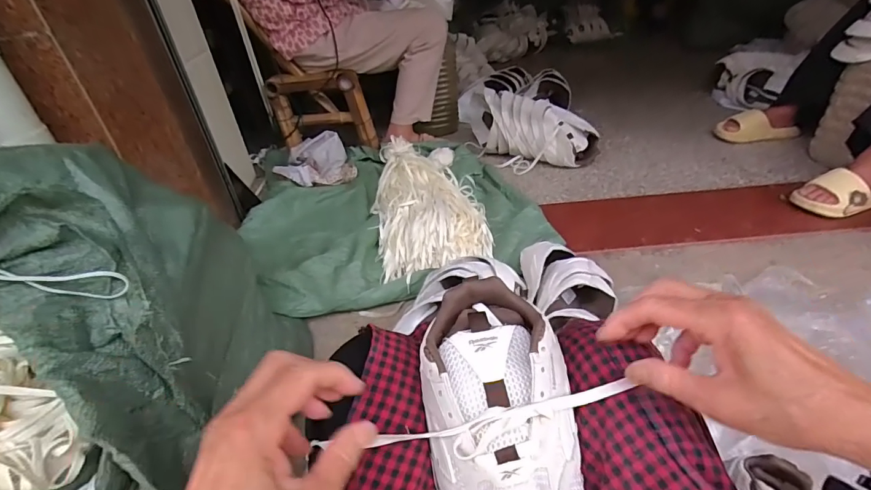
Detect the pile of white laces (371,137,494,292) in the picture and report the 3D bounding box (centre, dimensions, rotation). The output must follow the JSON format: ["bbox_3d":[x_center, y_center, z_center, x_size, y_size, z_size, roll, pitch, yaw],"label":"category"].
[{"bbox_3d":[-0.023,-0.130,1.137,0.274,0.077,0.534,-8,38,-3],"label":"pile of white laces"}]

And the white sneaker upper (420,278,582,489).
[{"bbox_3d":[0.050,0.137,0.315,0.106,0.062,0.239,-7,61,-1],"label":"white sneaker upper"}]

